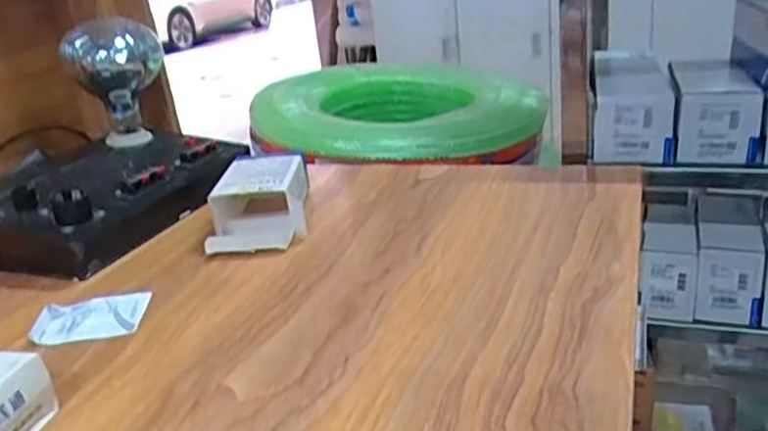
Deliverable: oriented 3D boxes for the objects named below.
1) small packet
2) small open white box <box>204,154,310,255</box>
[{"bbox_3d":[-0.251,0.086,0.568,0.086,0.012,0.062,-8,22,-4],"label":"small packet"},{"bbox_3d":[-0.133,-0.015,0.723,0.093,0.055,0.156,-6,22,2],"label":"small open white box"}]

